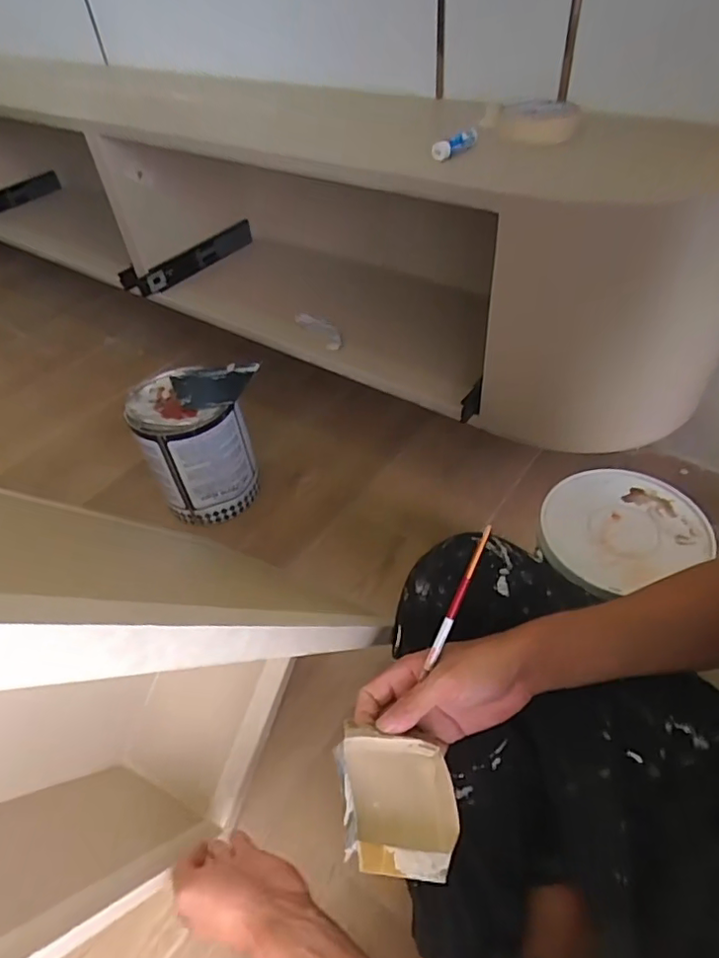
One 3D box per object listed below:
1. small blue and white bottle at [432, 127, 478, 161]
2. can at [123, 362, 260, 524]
[{"bbox_3d":[0.106,-0.379,0.639,0.070,0.019,0.013,-37,55,-26],"label":"small blue and white bottle"},{"bbox_3d":[-0.251,-0.043,0.907,0.158,0.216,0.159,-3,46,3],"label":"can"}]

